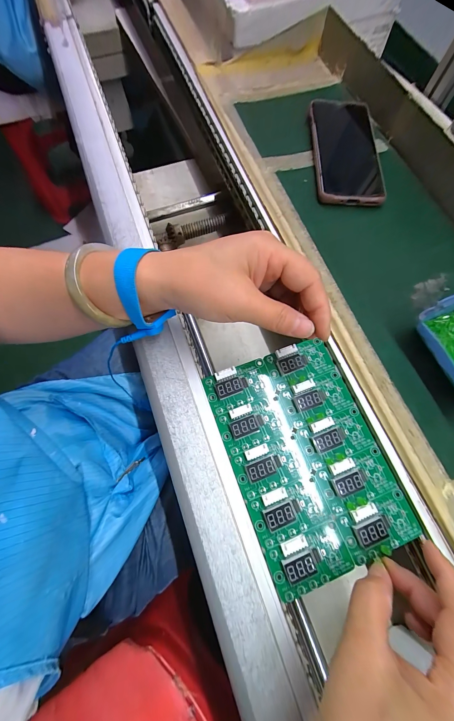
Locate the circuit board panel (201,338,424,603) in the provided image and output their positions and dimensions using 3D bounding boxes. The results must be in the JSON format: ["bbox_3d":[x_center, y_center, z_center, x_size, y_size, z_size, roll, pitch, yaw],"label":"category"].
[{"bbox_3d":[0.067,0.078,0.221,0.123,0.009,0.180,-20,74,-7],"label":"circuit board panel"}]

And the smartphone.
[{"bbox_3d":[0.140,-0.252,0.307,0.074,0.010,0.159,1,73,-1],"label":"smartphone"}]

